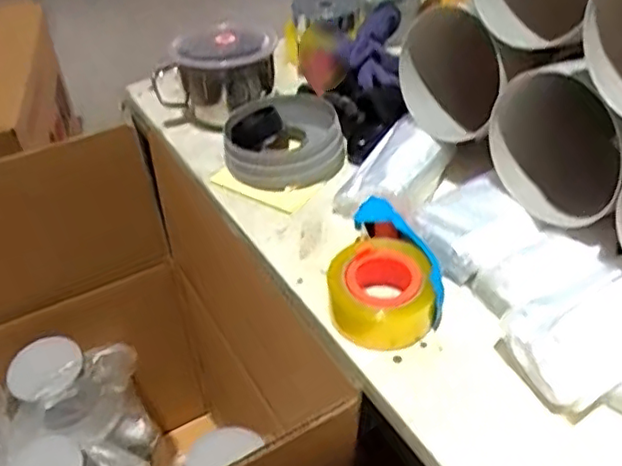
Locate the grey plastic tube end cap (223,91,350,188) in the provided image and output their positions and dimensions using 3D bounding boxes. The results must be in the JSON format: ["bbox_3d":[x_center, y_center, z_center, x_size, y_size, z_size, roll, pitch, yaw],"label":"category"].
[{"bbox_3d":[-0.038,-0.114,0.847,0.151,0.076,0.139,-18,44,-15],"label":"grey plastic tube end cap"}]

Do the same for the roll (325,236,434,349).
[{"bbox_3d":[0.071,0.053,0.655,0.102,0.059,0.123,0,42,6],"label":"roll"}]

